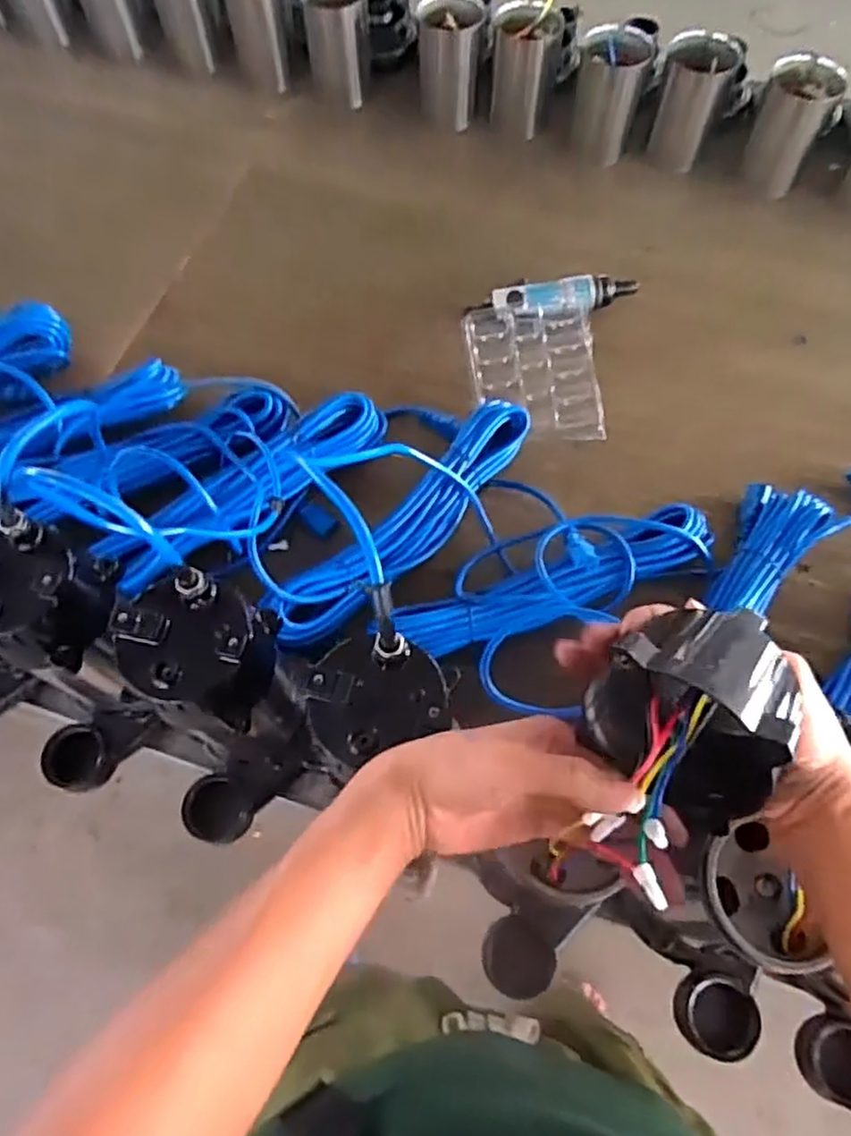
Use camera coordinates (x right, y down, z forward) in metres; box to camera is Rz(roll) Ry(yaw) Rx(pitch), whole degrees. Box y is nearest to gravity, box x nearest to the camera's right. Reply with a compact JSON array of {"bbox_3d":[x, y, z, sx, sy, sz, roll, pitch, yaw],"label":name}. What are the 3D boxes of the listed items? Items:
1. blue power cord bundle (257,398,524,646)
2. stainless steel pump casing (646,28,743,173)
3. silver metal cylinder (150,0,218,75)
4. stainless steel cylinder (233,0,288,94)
[{"bbox_3d":[-0.017,-0.049,0.701,0.075,0.060,0.334,39,71,17],"label":"blue power cord bundle"},{"bbox_3d":[0.351,-0.625,0.948,0.092,0.134,0.081,26,68,12],"label":"stainless steel pump casing"},{"bbox_3d":[-0.362,-0.845,1.061,0.093,0.148,0.098,-15,65,-7],"label":"silver metal cylinder"},{"bbox_3d":[-0.239,-0.809,1.044,0.088,0.123,0.091,24,67,12],"label":"stainless steel cylinder"}]

